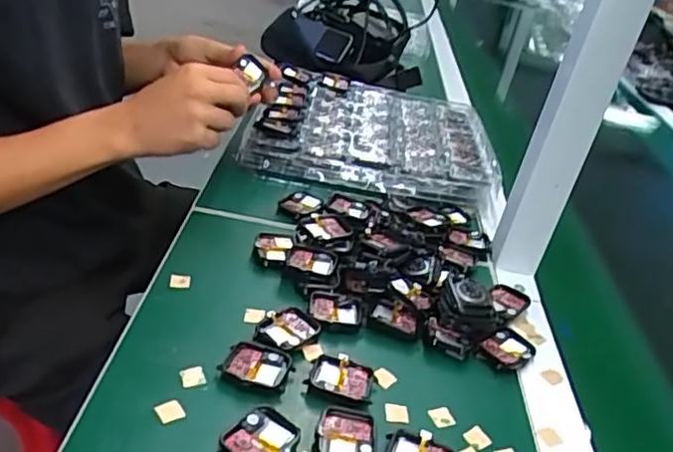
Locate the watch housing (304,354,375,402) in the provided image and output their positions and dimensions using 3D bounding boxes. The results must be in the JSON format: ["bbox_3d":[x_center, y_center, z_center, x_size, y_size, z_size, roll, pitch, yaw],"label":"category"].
[{"bbox_3d":[0.003,0.107,0.448,0.046,0.011,0.033,22,31,15],"label":"watch housing"}]

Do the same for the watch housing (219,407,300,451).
[{"bbox_3d":[-0.047,0.133,0.390,0.037,0.010,0.042,31,35,29],"label":"watch housing"}]

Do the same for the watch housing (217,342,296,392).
[{"bbox_3d":[-0.056,0.098,0.444,0.046,0.007,0.038,15,30,3],"label":"watch housing"}]

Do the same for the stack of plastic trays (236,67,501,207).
[{"bbox_3d":[0.043,-0.120,0.798,0.290,0.048,0.267,11,30,-4],"label":"stack of plastic trays"}]

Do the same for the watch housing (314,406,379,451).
[{"bbox_3d":[0.007,0.134,0.402,0.039,0.009,0.047,13,30,0],"label":"watch housing"}]

